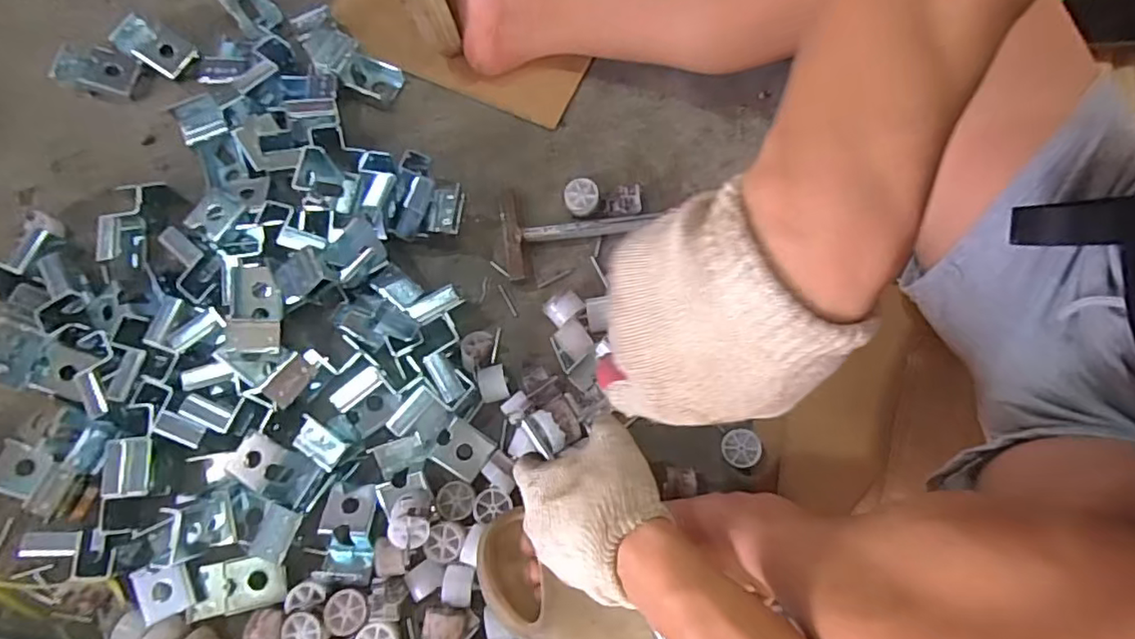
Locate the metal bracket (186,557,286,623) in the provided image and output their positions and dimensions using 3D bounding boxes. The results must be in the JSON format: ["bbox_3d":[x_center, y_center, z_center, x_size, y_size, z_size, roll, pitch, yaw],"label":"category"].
[{"bbox_3d":[-0.292,0.235,0.530,0.082,0.024,0.043,-12,75,-2],"label":"metal bracket"}]

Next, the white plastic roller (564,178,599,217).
[{"bbox_3d":[0.015,-0.126,0.626,0.035,0.024,0.034,-1,75,1],"label":"white plastic roller"}]

